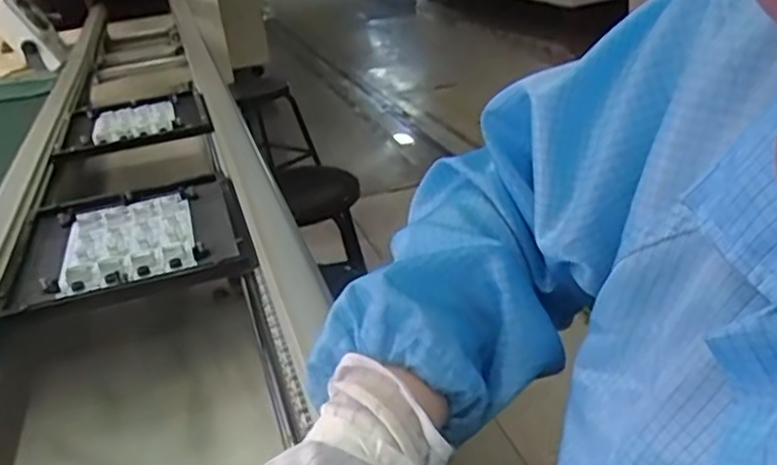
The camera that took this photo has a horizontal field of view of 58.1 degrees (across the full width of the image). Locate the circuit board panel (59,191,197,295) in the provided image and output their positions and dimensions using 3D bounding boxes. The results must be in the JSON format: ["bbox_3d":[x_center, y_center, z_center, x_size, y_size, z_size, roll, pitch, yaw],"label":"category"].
[{"bbox_3d":[-0.271,0.004,0.734,0.123,0.007,0.197,-15,27,-13],"label":"circuit board panel"}]

